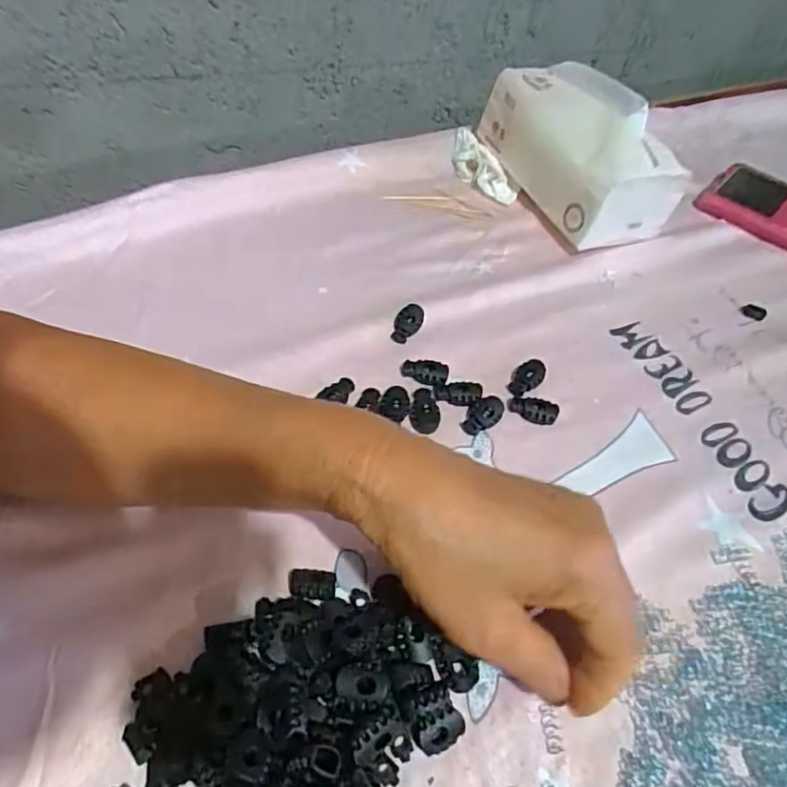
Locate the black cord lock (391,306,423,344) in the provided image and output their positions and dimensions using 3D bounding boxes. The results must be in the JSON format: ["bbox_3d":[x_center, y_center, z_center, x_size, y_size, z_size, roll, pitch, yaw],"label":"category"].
[{"bbox_3d":[0.010,-0.048,0.407,0.017,0.011,0.026,18,53,8],"label":"black cord lock"}]

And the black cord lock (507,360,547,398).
[{"bbox_3d":[0.086,-0.010,0.387,0.018,0.005,0.030,27,55,15],"label":"black cord lock"}]

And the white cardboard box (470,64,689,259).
[{"bbox_3d":[0.149,-0.199,0.492,0.087,0.087,0.154,-19,57,-19],"label":"white cardboard box"}]

